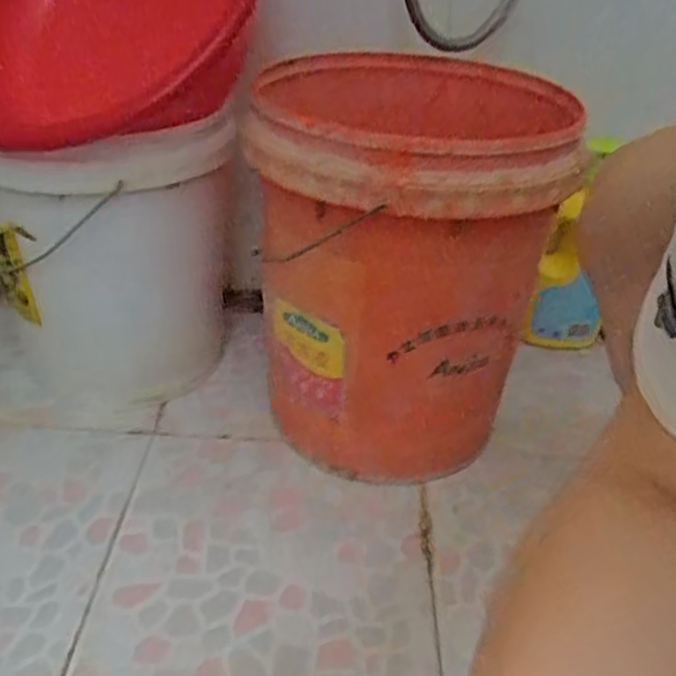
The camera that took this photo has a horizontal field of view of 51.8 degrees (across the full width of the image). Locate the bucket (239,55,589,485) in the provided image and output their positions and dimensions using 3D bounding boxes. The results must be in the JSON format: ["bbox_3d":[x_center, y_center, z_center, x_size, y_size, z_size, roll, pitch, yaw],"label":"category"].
[{"bbox_3d":[0.050,-0.054,0.729,0.251,0.388,0.275,2,32,-1],"label":"bucket"}]

